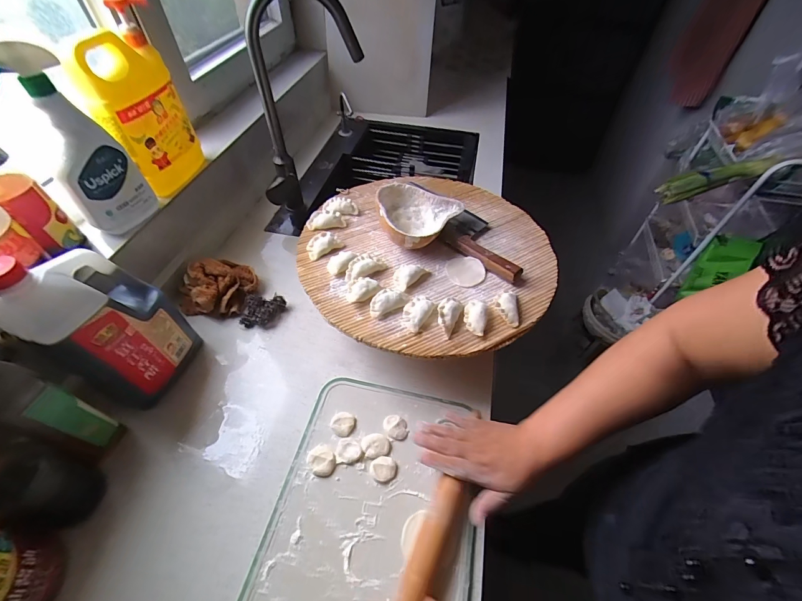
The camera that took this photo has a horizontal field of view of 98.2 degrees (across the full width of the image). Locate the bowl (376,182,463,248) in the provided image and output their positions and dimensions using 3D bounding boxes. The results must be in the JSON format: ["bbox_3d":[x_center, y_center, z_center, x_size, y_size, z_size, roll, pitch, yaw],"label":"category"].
[{"bbox_3d":[0.021,-0.132,0.573,0.126,0.070,0.124,1,51,-1],"label":"bowl"}]

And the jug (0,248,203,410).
[{"bbox_3d":[-0.381,0.033,0.461,0.083,0.262,0.138,16,52,13],"label":"jug"}]

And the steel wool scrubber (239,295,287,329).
[{"bbox_3d":[-0.250,0.019,0.620,0.074,0.031,0.057,2,50,2],"label":"steel wool scrubber"}]

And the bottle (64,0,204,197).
[{"bbox_3d":[-0.422,-0.304,0.575,0.067,0.252,0.171,8,52,5],"label":"bottle"}]

